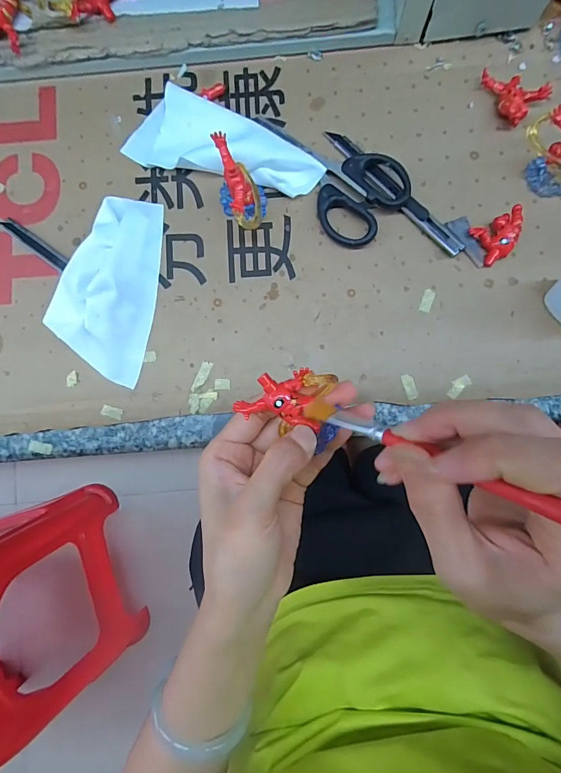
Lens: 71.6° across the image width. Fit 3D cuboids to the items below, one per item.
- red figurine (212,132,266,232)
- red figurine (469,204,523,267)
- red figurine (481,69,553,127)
[{"bbox_3d":[-0.026,-0.137,0.272,0.032,0.043,0.057,-17,86,0],"label":"red figurine"},{"bbox_3d":[0.157,-0.106,0.278,0.035,0.015,0.029,-25,86,-1],"label":"red figurine"},{"bbox_3d":[0.169,-0.218,0.287,0.036,0.017,0.046,-40,86,-2],"label":"red figurine"}]

